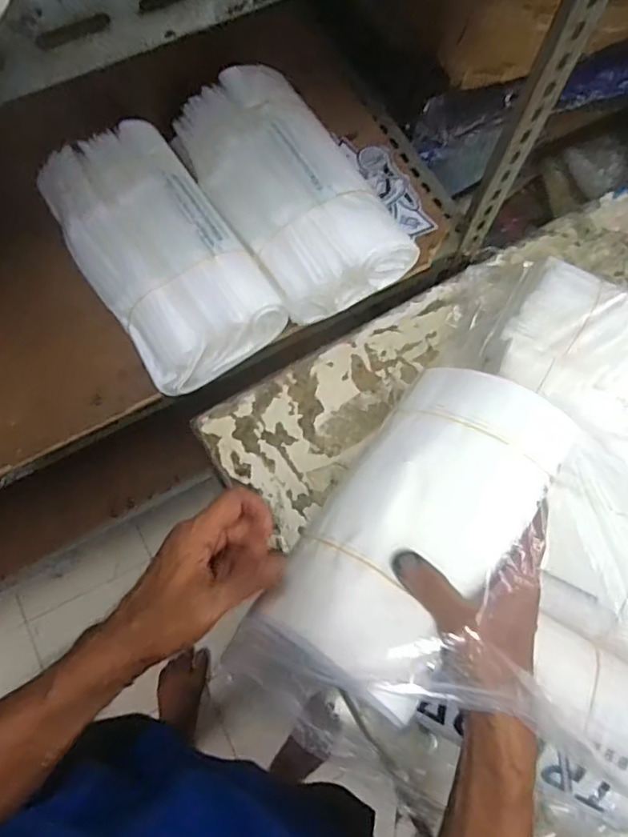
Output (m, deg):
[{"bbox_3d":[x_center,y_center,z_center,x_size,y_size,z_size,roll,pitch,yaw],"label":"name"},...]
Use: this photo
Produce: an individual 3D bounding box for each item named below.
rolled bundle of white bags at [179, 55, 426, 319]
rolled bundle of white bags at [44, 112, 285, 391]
[{"bbox_3d":[-0.025,-0.238,0.611,0.154,0.098,0.257,-33,76,-12],"label":"rolled bundle of white bags"},{"bbox_3d":[-0.158,-0.165,0.590,0.144,0.087,0.255,-34,76,-12],"label":"rolled bundle of white bags"}]

